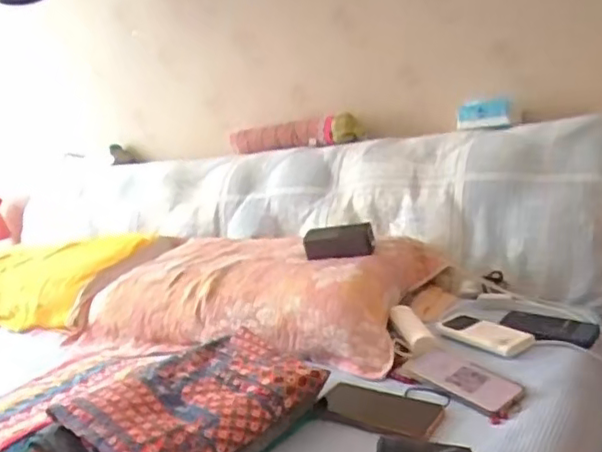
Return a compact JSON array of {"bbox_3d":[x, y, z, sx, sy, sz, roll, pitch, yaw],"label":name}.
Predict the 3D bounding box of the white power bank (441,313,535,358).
[{"bbox_3d":[0.289,0.171,0.990,0.078,0.014,0.159,-15,13,-33],"label":"white power bank"}]

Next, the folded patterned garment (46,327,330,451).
[{"bbox_3d":[-0.133,0.237,0.804,0.292,0.084,0.207,-18,15,-42],"label":"folded patterned garment"}]

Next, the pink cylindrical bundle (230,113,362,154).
[{"bbox_3d":[-0.032,-0.244,1.650,0.449,0.073,0.107,1,14,41],"label":"pink cylindrical bundle"}]

